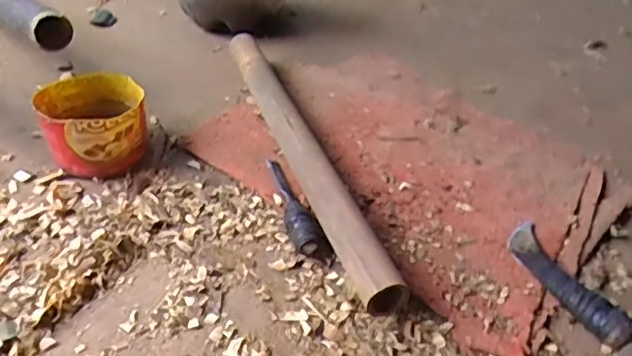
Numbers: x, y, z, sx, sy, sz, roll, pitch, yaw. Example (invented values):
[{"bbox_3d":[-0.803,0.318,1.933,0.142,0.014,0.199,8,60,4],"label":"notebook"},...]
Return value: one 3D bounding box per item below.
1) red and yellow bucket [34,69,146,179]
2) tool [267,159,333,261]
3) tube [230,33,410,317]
[{"bbox_3d":[-0.352,-0.089,0.921,0.157,0.096,0.161,-19,47,-24],"label":"red and yellow bucket"},{"bbox_3d":[-0.038,0.040,0.839,0.043,0.033,0.214,-13,45,-19],"label":"tool"},{"bbox_3d":[-0.032,-0.055,0.932,0.065,0.065,0.684,-12,44,-18],"label":"tube"}]

